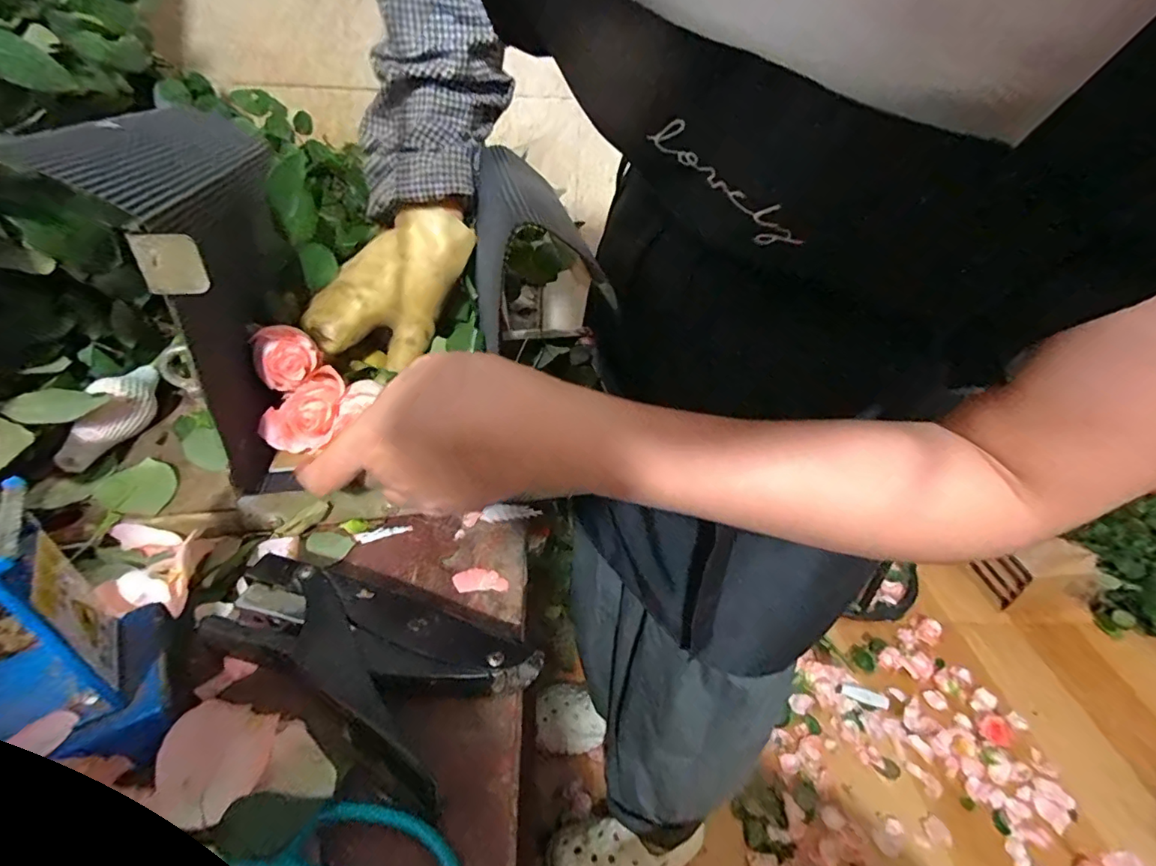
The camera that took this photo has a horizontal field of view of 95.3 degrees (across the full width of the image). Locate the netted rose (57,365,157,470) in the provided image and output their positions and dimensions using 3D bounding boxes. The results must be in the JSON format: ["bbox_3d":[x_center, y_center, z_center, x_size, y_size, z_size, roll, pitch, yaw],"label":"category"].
[{"bbox_3d":[-0.295,-0.011,0.333,0.024,0.031,0.076,11,58,10],"label":"netted rose"}]

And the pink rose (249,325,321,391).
[{"bbox_3d":[-0.179,-0.047,0.323,0.032,0.029,0.037,-20,43,-28],"label":"pink rose"}]

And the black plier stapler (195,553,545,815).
[{"bbox_3d":[-0.099,0.102,0.252,0.145,0.029,0.070,19,39,20],"label":"black plier stapler"}]

